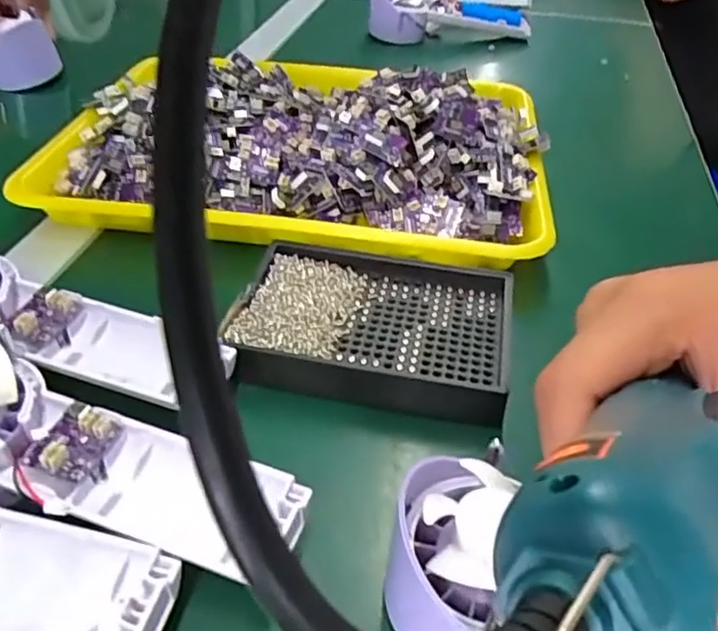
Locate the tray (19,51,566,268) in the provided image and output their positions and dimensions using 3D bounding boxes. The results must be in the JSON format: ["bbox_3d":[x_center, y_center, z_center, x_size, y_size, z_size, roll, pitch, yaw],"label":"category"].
[{"bbox_3d":[-0.039,-0.135,0.450,0.336,0.044,0.252,7,42,5],"label":"tray"}]

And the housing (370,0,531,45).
[{"bbox_3d":[0.110,-0.349,0.707,0.203,0.054,0.084,-5,42,-8],"label":"housing"}]

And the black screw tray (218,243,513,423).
[{"bbox_3d":[0.008,0.003,0.326,0.135,0.021,0.094,9,42,7],"label":"black screw tray"}]

